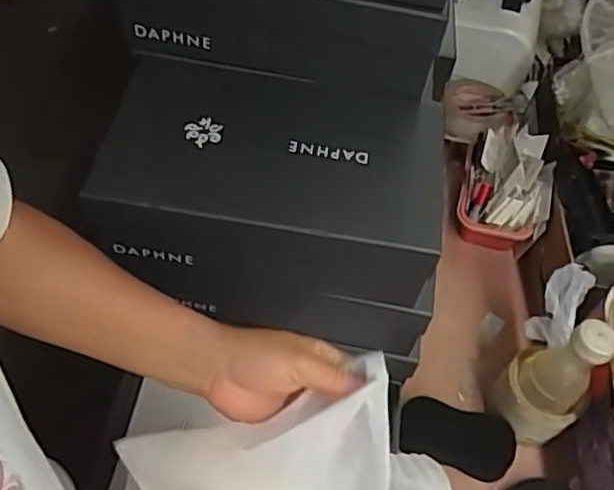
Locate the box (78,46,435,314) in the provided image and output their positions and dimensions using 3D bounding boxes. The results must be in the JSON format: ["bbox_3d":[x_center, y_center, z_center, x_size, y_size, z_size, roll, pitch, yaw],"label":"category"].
[{"bbox_3d":[-0.030,-0.056,0.609,0.283,0.115,0.160,9,55,1],"label":"box"}]

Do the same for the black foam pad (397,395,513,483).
[{"bbox_3d":[0.164,0.214,0.721,0.122,0.006,0.067,13,87,18],"label":"black foam pad"}]

